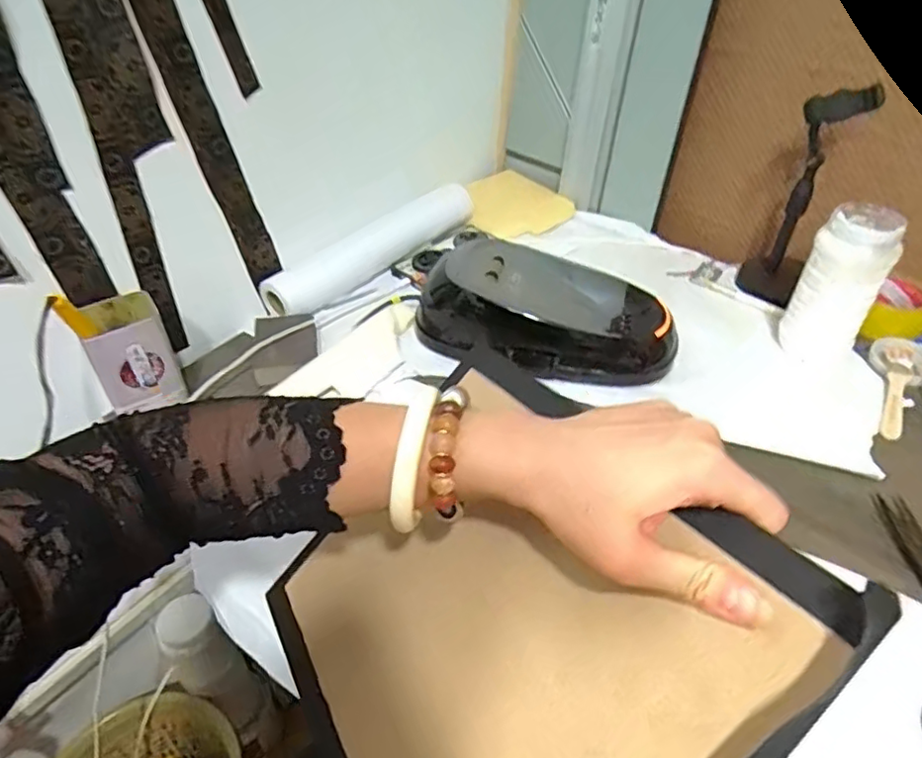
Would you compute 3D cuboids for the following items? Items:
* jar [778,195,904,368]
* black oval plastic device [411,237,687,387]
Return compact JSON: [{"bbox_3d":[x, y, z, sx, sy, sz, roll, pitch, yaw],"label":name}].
[{"bbox_3d":[0.424,-0.104,0.681,0.064,0.158,0.076,-29,50,-29],"label":"jar"},{"bbox_3d":[0.099,-0.085,0.711,0.305,0.085,0.151,12,43,12],"label":"black oval plastic device"}]

